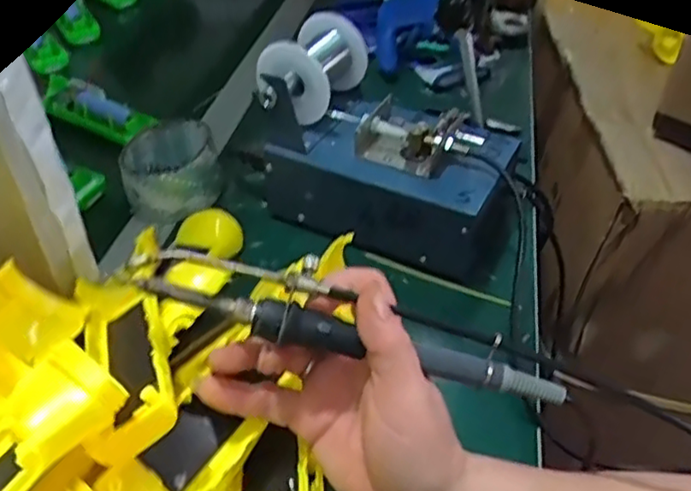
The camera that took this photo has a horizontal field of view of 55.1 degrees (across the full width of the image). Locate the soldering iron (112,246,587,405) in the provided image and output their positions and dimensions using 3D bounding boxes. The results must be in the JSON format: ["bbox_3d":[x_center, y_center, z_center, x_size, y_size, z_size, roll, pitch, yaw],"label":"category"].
[{"bbox_3d":[0.001,0.036,0.307,0.210,0.023,0.026,15,41,-2],"label":"soldering iron"}]

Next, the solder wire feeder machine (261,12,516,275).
[{"bbox_3d":[0.034,-0.085,0.548,0.194,0.142,0.126,18,44,19],"label":"solder wire feeder machine"}]

